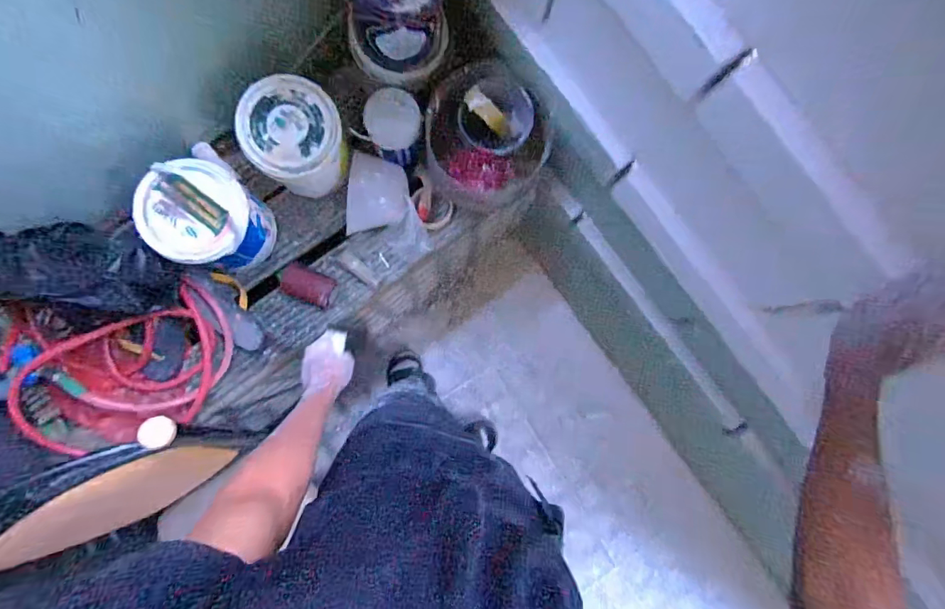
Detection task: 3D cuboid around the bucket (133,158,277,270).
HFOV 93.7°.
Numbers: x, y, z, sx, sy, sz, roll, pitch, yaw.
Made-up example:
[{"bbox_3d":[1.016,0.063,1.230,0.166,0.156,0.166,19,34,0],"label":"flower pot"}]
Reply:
[{"bbox_3d":[-0.502,-0.154,0.865,0.173,0.212,0.169,1,84,-6],"label":"bucket"}]

